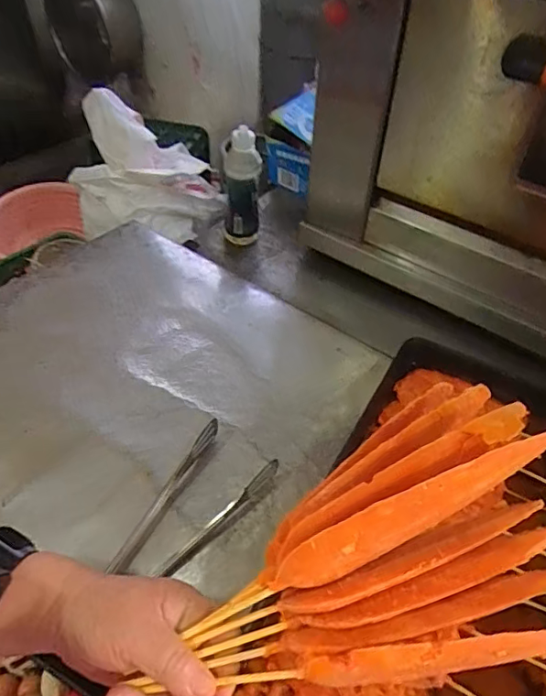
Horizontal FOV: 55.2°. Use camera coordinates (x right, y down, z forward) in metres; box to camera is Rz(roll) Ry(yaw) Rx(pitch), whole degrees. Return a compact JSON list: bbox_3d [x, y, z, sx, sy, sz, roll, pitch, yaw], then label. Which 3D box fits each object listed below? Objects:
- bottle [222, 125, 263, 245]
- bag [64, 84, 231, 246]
[{"bbox_3d":[-0.062,-0.318,1.032,0.071,0.218,0.074,-1,44,-6],"label":"bottle"},{"bbox_3d":[-0.292,-0.415,1.201,0.289,0.264,0.285,-29,54,-27],"label":"bag"}]

